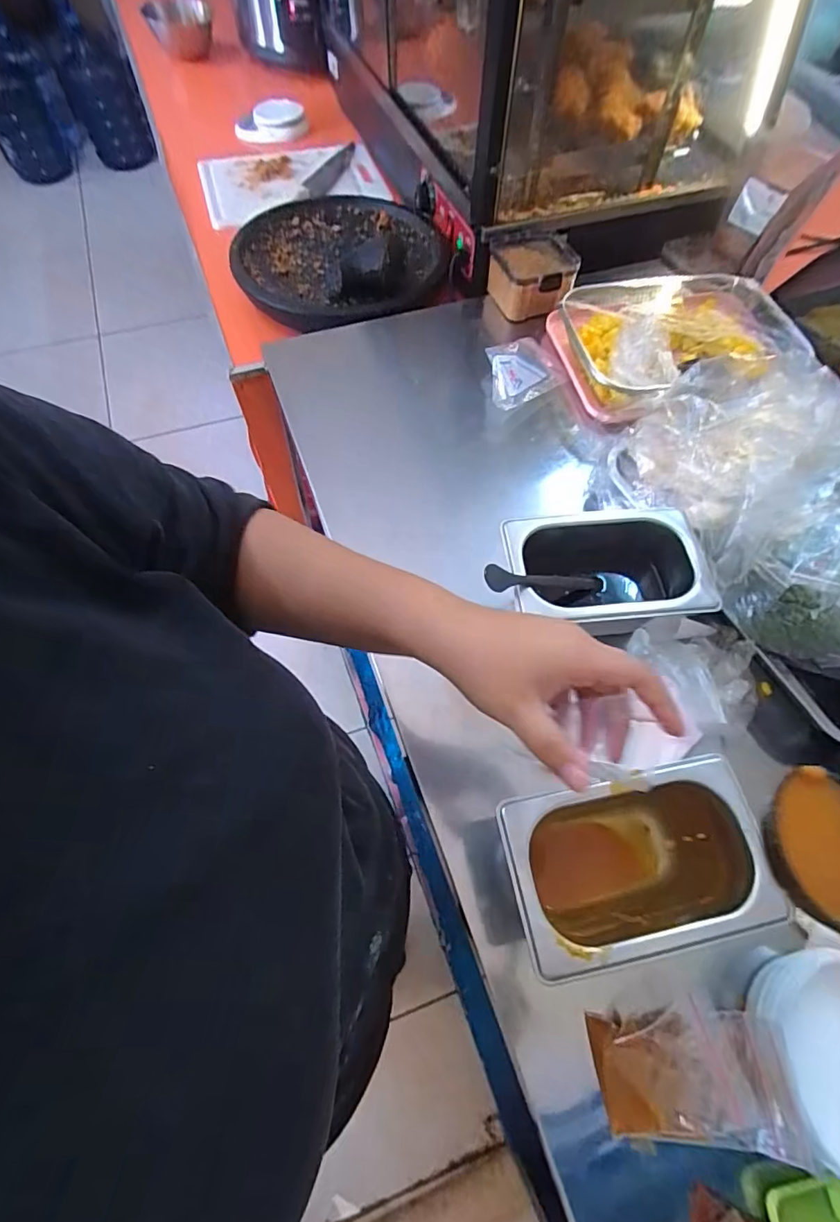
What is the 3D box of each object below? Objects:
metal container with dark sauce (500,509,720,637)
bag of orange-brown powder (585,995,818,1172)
[{"bbox_3d":[0.172,-0.032,0.490,0.180,0.071,0.105,-1,64,-1],"label":"metal container with dark sauce"},{"bbox_3d":[0.187,0.322,0.354,0.123,0.021,0.073,-6,68,15],"label":"bag of orange-brown powder"}]

